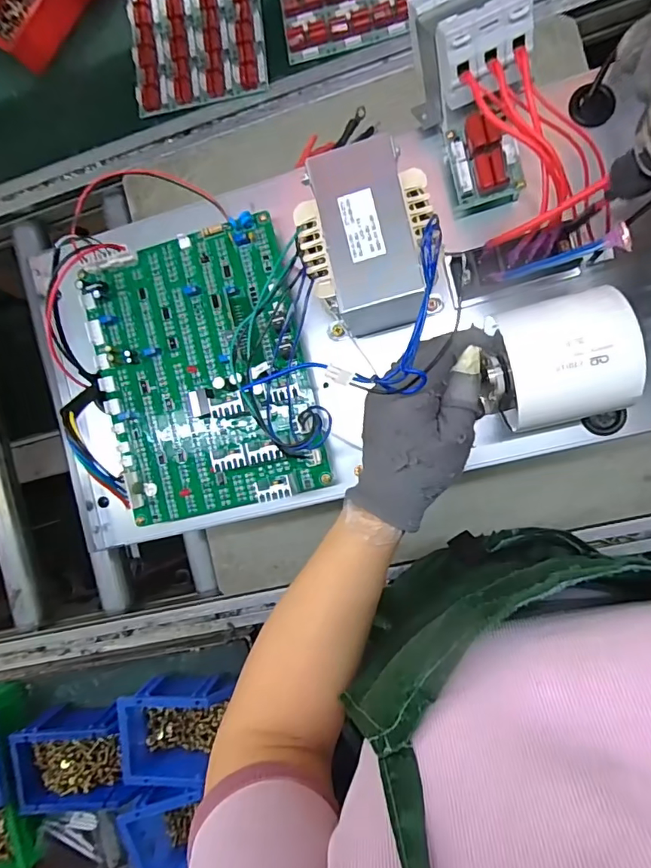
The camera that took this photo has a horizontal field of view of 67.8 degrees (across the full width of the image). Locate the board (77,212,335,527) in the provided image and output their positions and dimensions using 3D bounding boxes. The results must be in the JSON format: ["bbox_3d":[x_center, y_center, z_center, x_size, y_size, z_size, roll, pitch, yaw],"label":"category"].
[{"bbox_3d":[-0.096,-0.046,0.363,0.158,0.034,0.207,-13,89,10],"label":"board"}]

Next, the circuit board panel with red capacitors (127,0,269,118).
[{"bbox_3d":[-0.172,-0.525,0.644,0.181,0.027,0.163,-3,91,10],"label":"circuit board panel with red capacitors"}]

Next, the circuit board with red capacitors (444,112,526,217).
[{"bbox_3d":[0.111,-0.190,0.337,0.047,0.024,0.057,-9,90,10],"label":"circuit board with red capacitors"}]

